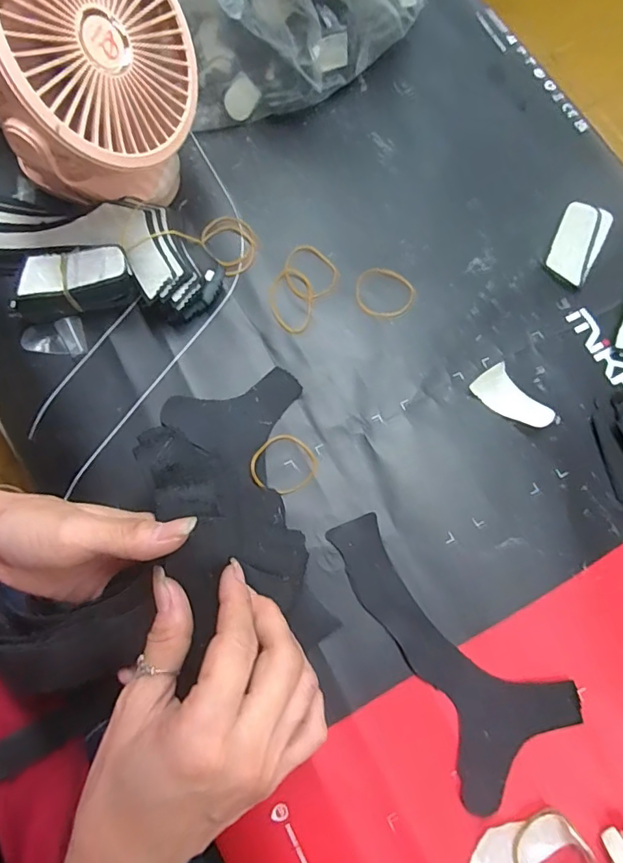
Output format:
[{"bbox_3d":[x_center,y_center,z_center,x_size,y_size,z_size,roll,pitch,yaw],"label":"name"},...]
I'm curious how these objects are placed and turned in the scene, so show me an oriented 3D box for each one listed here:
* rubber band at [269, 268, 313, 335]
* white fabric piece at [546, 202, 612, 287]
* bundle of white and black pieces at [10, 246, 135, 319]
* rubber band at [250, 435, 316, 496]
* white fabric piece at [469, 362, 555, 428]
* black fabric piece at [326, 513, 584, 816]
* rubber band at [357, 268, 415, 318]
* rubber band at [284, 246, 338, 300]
[{"bbox_3d":[-0.016,-0.099,0.376,0.032,0.004,0.053,4,76,-1],"label":"rubber band"},{"bbox_3d":[0.212,-0.152,0.400,0.036,0.009,0.067,28,77,5],"label":"white fabric piece"},{"bbox_3d":[-0.168,-0.104,0.357,0.083,0.039,0.031,-16,77,-6],"label":"bundle of white and black pieces"},{"bbox_3d":[-0.020,0.023,0.345,0.044,0.006,0.040,0,76,-2],"label":"rubber band"},{"bbox_3d":[0.143,-0.021,0.357,0.056,0.019,0.023,41,78,8],"label":"white fabric piece"},{"bbox_3d":[0.093,0.130,0.325,0.090,0.005,0.184,-27,80,-9],"label":"black fabric piece"},{"bbox_3d":[0.055,-0.105,0.381,0.044,0.004,0.039,20,83,6],"label":"rubber band"},{"bbox_3d":[-0.002,-0.122,0.387,0.045,0.004,0.040,42,78,8],"label":"rubber band"}]

